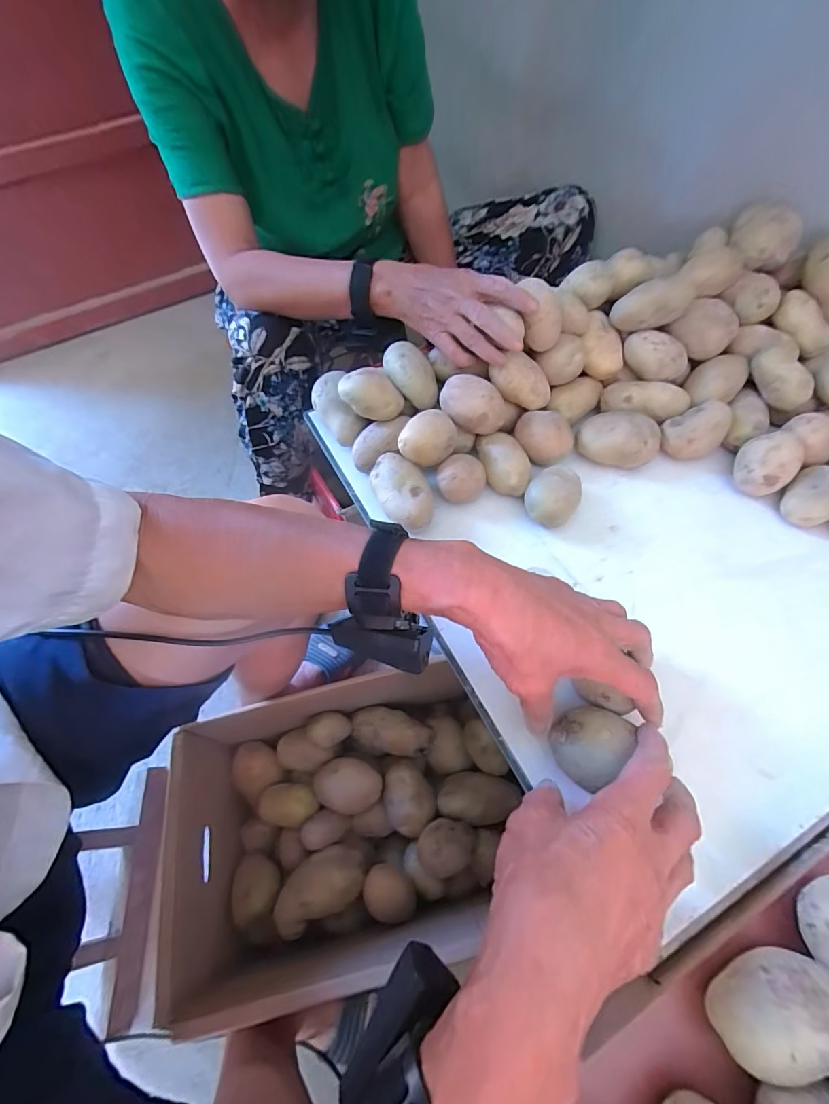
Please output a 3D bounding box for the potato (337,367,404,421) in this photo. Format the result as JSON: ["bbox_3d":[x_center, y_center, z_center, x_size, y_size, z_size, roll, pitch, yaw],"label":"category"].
[{"bbox_3d":[-0.046,-0.169,0.481,0.065,0.047,0.042,-8,61,-4],"label":"potato"}]

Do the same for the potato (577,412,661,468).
[{"bbox_3d":[0.216,-0.118,0.475,0.076,0.056,0.045,24,64,13],"label":"potato"}]

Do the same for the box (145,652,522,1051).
[{"bbox_3d":[-0.078,0.320,0.550,0.371,0.179,0.268,-13,62,-7],"label":"box"}]

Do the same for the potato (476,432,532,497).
[{"bbox_3d":[0.094,-0.089,0.472,0.045,0.037,0.067,-7,61,-3],"label":"potato"}]

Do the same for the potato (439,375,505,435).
[{"bbox_3d":[0.060,-0.150,0.460,0.066,0.047,0.041,15,62,9],"label":"potato"}]

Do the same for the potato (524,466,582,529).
[{"bbox_3d":[0.140,-0.056,0.448,0.048,0.043,0.060,29,65,16],"label":"potato"}]

